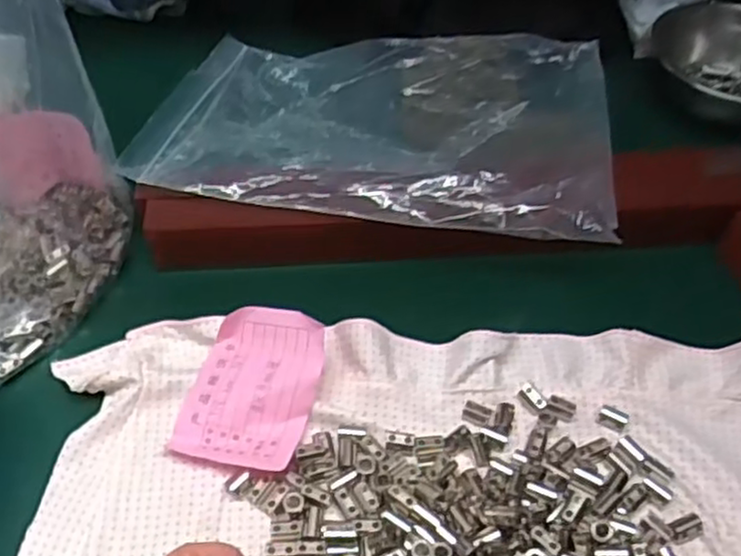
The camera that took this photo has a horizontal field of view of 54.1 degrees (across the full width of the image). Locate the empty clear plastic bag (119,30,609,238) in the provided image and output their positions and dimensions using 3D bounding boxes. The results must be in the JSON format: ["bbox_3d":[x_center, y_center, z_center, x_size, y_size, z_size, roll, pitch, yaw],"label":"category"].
[{"bbox_3d":[0.009,-0.104,0.485,0.285,0.048,0.198,8,52,3],"label":"empty clear plastic bag"}]

